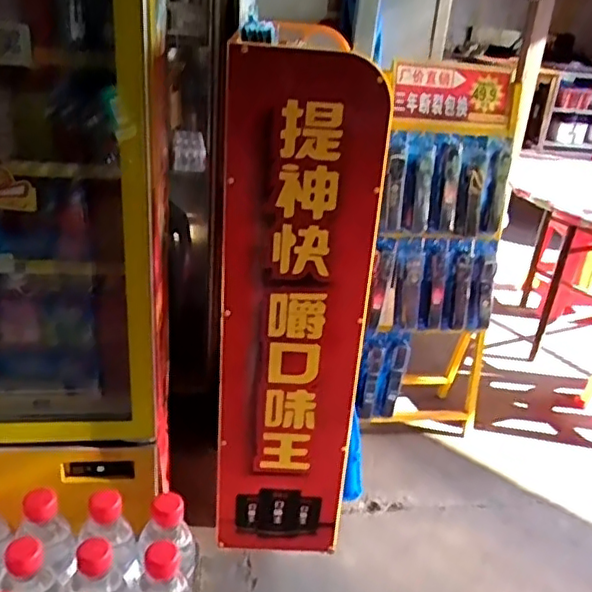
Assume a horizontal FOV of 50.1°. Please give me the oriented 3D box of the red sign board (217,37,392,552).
[{"bbox_3d":[-0.006,0.092,1.392,0.304,1.165,0.075,3,27,-5],"label":"red sign board"}]

